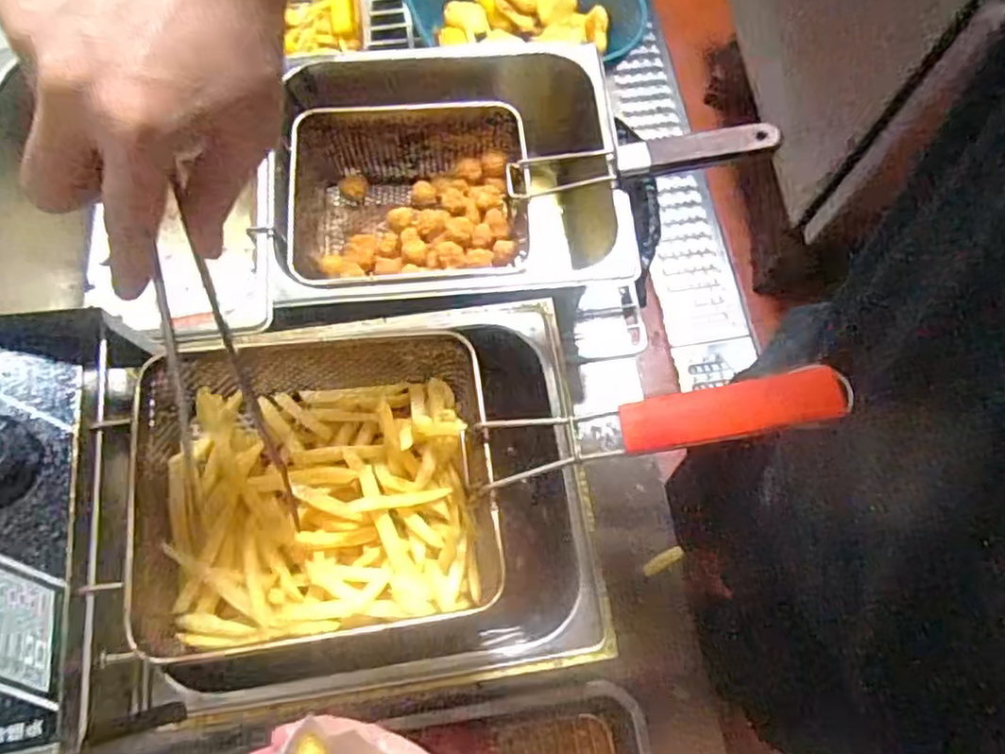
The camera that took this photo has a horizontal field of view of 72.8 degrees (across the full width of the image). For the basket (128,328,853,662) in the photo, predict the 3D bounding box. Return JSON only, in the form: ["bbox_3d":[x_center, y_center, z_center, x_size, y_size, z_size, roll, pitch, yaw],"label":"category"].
[{"bbox_3d":[-0.014,0.054,0.476,0.439,0.133,0.193,-12,71,9],"label":"basket"}]

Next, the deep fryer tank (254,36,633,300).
[{"bbox_3d":[-0.057,-0.178,0.686,0.316,0.140,0.261,-6,71,-4],"label":"deep fryer tank"}]

